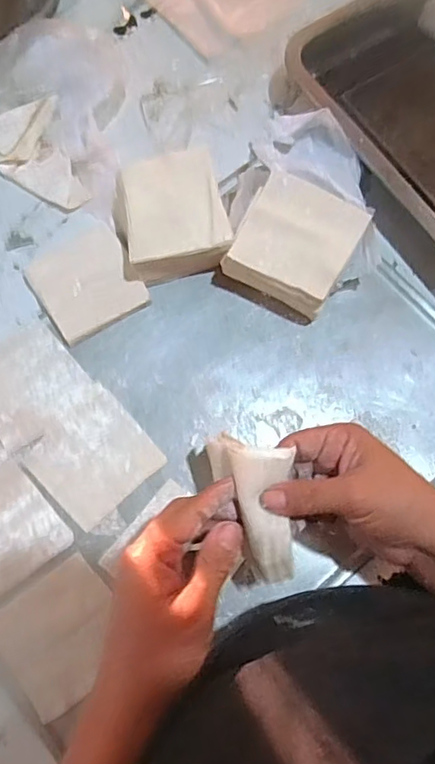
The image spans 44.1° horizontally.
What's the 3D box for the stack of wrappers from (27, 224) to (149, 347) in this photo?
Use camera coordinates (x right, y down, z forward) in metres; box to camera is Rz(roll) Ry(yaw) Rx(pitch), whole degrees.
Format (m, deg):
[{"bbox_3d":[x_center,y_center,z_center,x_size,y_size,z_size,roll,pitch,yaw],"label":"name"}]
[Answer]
[{"bbox_3d":[-0.114,-0.086,0.466,0.082,0.017,0.085,-30,77,-6],"label":"stack of wrappers"}]

